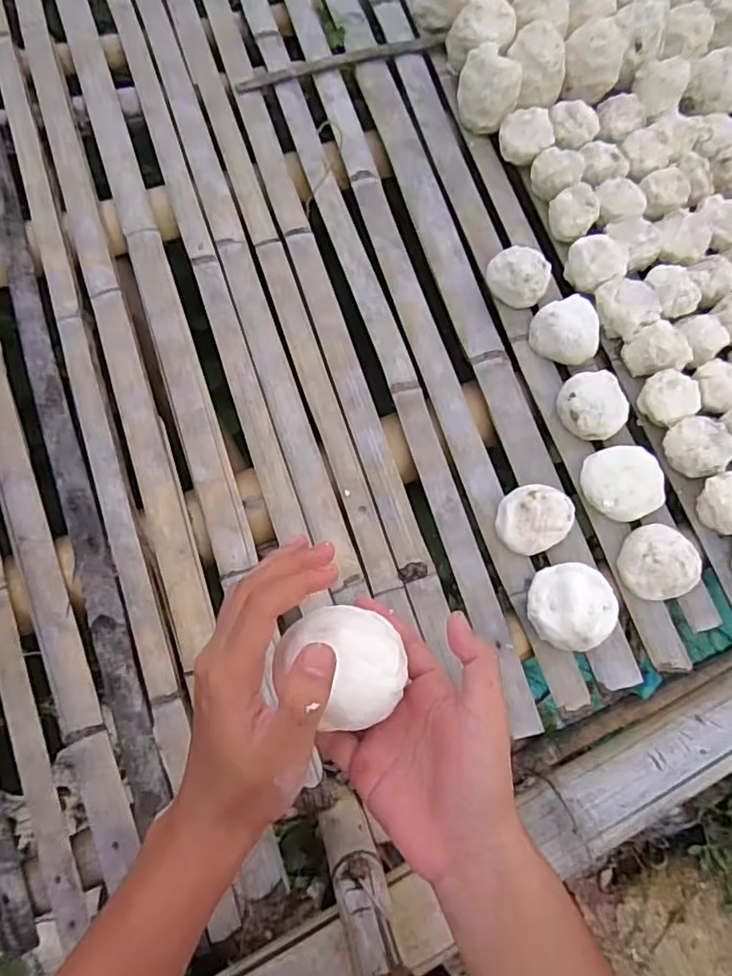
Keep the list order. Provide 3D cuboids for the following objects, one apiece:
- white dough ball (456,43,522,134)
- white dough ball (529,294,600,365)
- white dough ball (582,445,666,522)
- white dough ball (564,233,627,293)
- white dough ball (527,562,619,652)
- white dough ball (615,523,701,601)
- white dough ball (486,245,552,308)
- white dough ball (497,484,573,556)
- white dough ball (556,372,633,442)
[{"bbox_3d":[0.172,-0.559,0.851,0.081,0.086,0.087,2,70,-6],"label":"white dough ball"},{"bbox_3d":[0.249,-0.194,0.762,0.080,0.049,0.079,2,70,-6],"label":"white dough ball"},{"bbox_3d":[0.298,-0.006,0.709,0.085,0.048,0.085,2,70,-6],"label":"white dough ball"},{"bbox_3d":[0.300,-0.292,0.799,0.064,0.043,0.069,2,70,-6],"label":"white dough ball"},{"bbox_3d":[0.221,0.127,0.662,0.087,0.048,0.087,2,70,-6],"label":"white dough ball"},{"bbox_3d":[0.324,0.083,0.681,0.074,0.055,0.080,2,70,-6],"label":"white dough ball"},{"bbox_3d":[0.197,-0.274,0.784,0.079,0.049,0.071,26,73,3],"label":"white dough ball"},{"bbox_3d":[0.191,0.031,0.692,0.089,0.043,0.076,-37,80,-14],"label":"white dough ball"},{"bbox_3d":[0.272,-0.098,0.729,0.079,0.049,0.080,2,70,-6],"label":"white dough ball"}]

